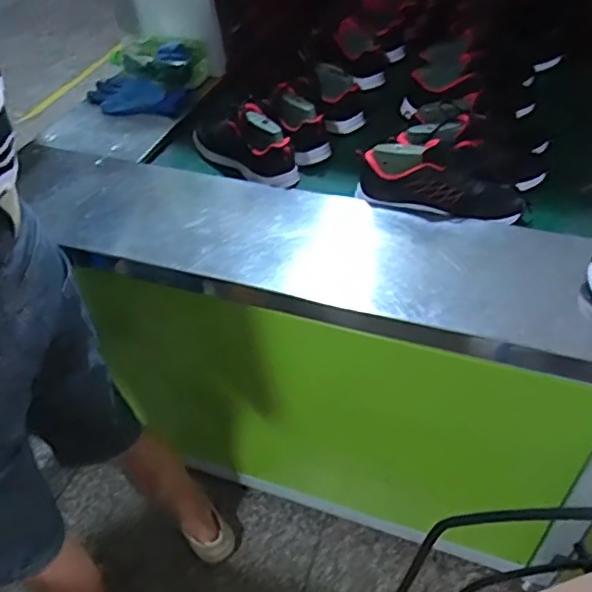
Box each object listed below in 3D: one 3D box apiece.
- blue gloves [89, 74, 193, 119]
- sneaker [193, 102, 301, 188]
[{"bbox_3d":[-0.338,-0.418,1.254,0.216,0.033,0.118,15,45,17],"label":"blue gloves"},{"bbox_3d":[-0.098,-0.277,1.058,0.236,0.097,0.085,28,51,29],"label":"sneaker"}]

